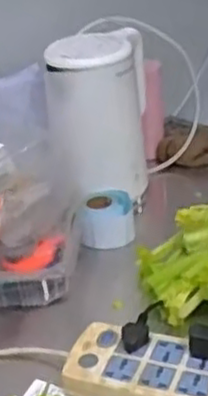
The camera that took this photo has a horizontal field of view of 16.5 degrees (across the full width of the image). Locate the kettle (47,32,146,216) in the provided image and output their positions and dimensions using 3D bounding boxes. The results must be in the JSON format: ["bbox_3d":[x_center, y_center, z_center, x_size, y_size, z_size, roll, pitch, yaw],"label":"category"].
[{"bbox_3d":[-0.009,-0.123,1.101,0.148,0.236,0.156,-3,30,3],"label":"kettle"}]

